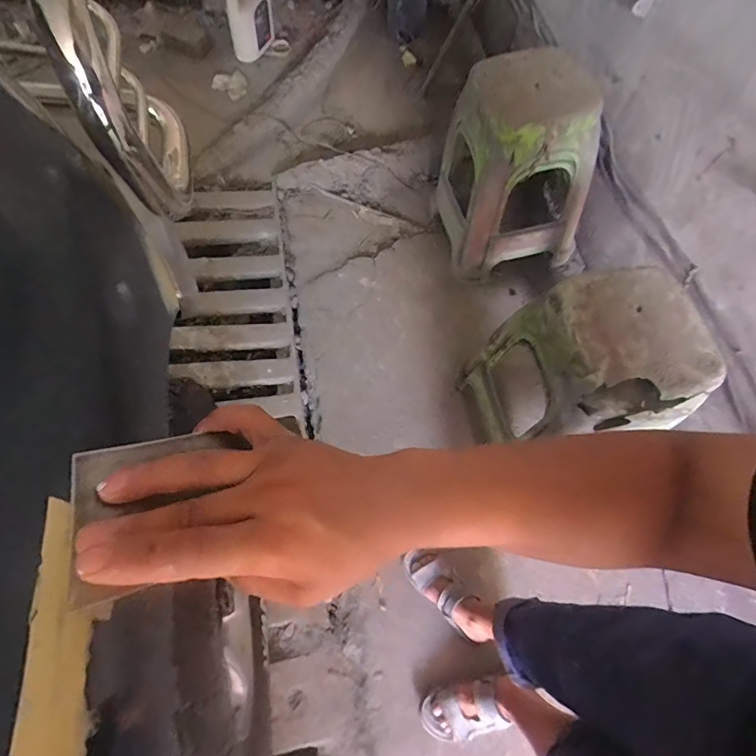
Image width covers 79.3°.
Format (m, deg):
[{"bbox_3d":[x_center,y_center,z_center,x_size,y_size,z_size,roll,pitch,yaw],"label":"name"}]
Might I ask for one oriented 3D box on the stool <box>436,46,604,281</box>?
[{"bbox_3d":[0.391,-0.574,1.259,0.387,0.485,0.345,-12,69,-12],"label":"stool"}]

